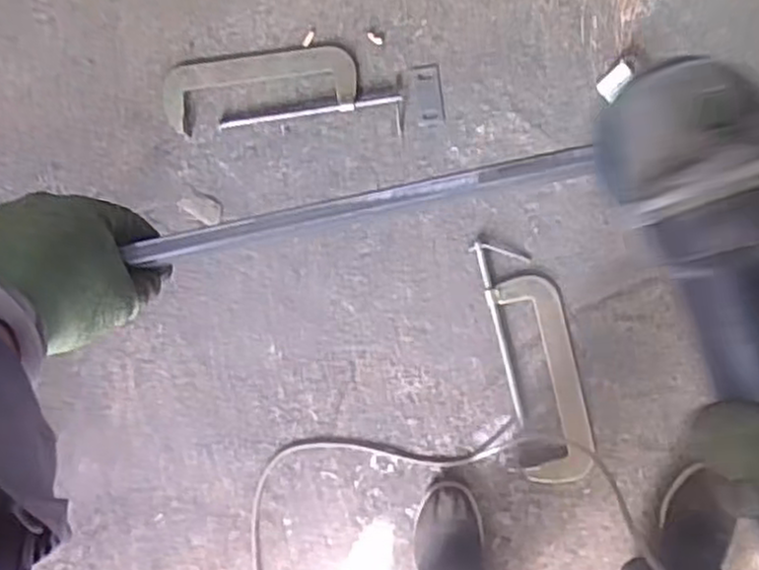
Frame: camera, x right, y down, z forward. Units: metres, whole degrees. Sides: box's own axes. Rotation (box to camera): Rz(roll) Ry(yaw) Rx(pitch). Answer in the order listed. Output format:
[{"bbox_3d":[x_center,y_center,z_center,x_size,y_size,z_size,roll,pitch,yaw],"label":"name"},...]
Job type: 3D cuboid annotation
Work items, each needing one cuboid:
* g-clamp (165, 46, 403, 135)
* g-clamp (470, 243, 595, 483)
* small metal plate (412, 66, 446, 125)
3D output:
[{"bbox_3d":[-0.161,-0.316,1.247,0.385,0.024,0.129,-4,88,6],"label":"g-clamp"},{"bbox_3d":[0.247,0.115,1.191,0.110,0.027,0.379,-13,87,6],"label":"g-clamp"},{"bbox_3d":[0.080,-0.308,1.243,0.045,0.006,0.096,-5,88,6],"label":"small metal plate"}]

